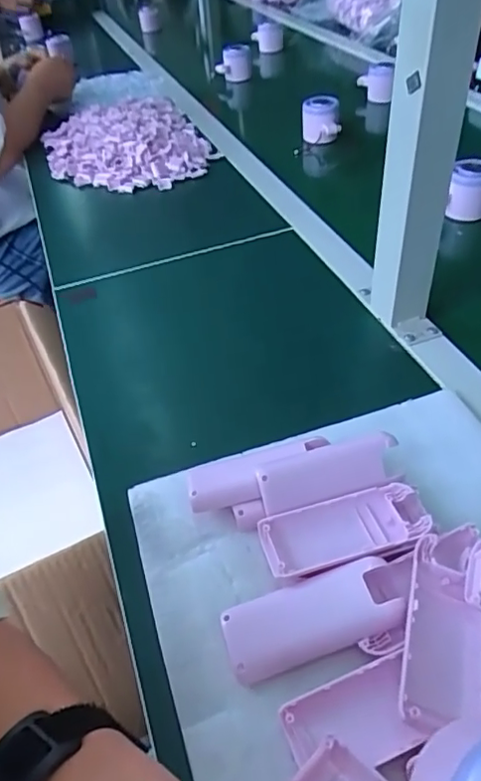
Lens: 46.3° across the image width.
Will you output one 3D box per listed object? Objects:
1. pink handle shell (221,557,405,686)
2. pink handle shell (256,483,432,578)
[{"bbox_3d":[0.041,0.131,0.325,0.099,0.017,0.040,-15,44,-7],"label":"pink handle shell"},{"bbox_3d":[0.065,0.090,0.361,0.104,0.021,0.044,-15,45,-8],"label":"pink handle shell"}]

